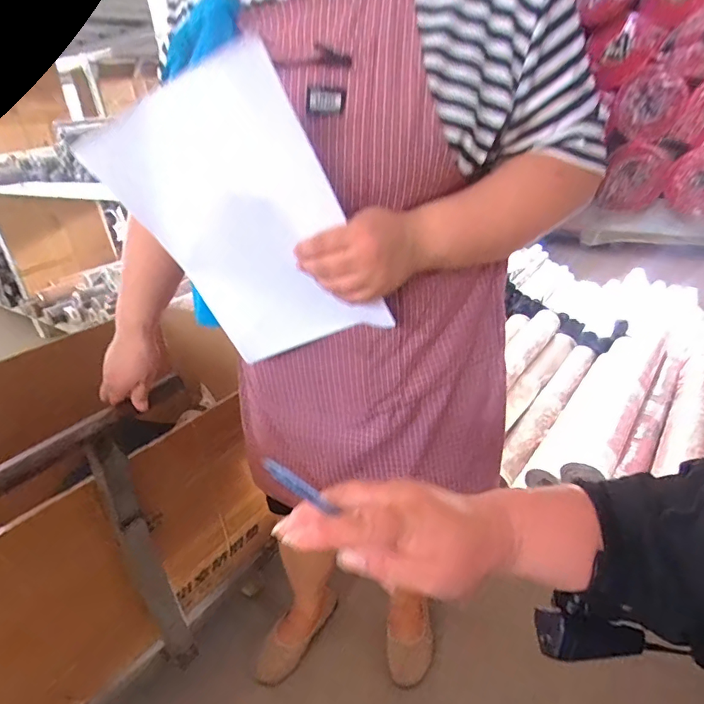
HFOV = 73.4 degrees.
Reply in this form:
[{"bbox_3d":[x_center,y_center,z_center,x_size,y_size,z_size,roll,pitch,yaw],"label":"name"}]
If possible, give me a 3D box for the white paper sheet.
[{"bbox_3d":[-0.104,-0.117,0.487,0.206,0.294,0.016,-14,40,25],"label":"white paper sheet"}]

